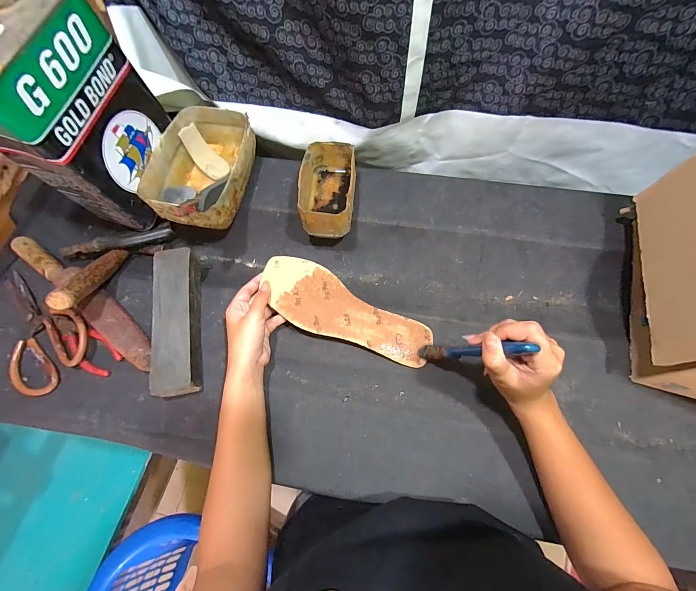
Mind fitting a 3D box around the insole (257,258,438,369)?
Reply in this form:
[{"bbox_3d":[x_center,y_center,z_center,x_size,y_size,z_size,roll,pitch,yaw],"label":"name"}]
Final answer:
[{"bbox_3d":[-0.008,0.024,0.417,0.235,0.008,0.081,30,72,6],"label":"insole"}]

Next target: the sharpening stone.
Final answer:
[{"bbox_3d":[-0.228,0.033,0.425,0.052,0.036,0.194,-9,68,-1],"label":"sharpening stone"}]

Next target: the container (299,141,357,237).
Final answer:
[{"bbox_3d":[-0.028,-0.153,0.471,0.073,0.067,0.129,2,68,4],"label":"container"}]

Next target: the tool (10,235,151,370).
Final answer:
[{"bbox_3d":[-0.365,-0.001,0.441,0.283,0.018,0.040,39,53,10],"label":"tool"}]

